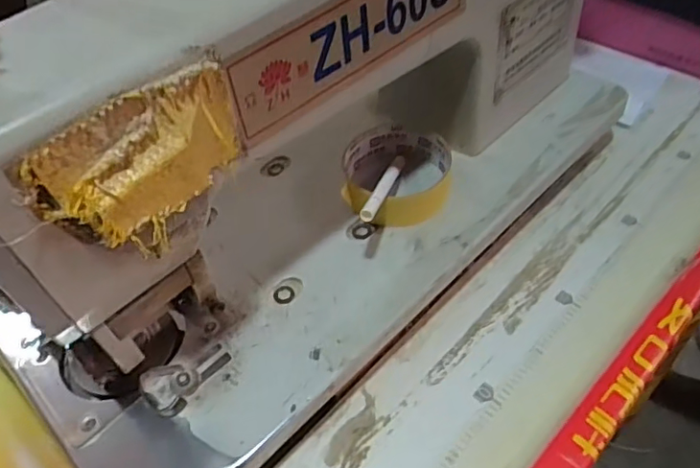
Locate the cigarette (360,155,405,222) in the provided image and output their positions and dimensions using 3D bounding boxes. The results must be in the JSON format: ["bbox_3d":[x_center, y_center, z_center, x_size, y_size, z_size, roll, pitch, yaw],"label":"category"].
[{"bbox_3d":[0.025,-0.034,0.397,0.010,0.008,0.107,10,28,13],"label":"cigarette"}]

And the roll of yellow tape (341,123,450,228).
[{"bbox_3d":[0.037,-0.046,0.431,0.081,0.027,0.083,-2,50,3],"label":"roll of yellow tape"}]

